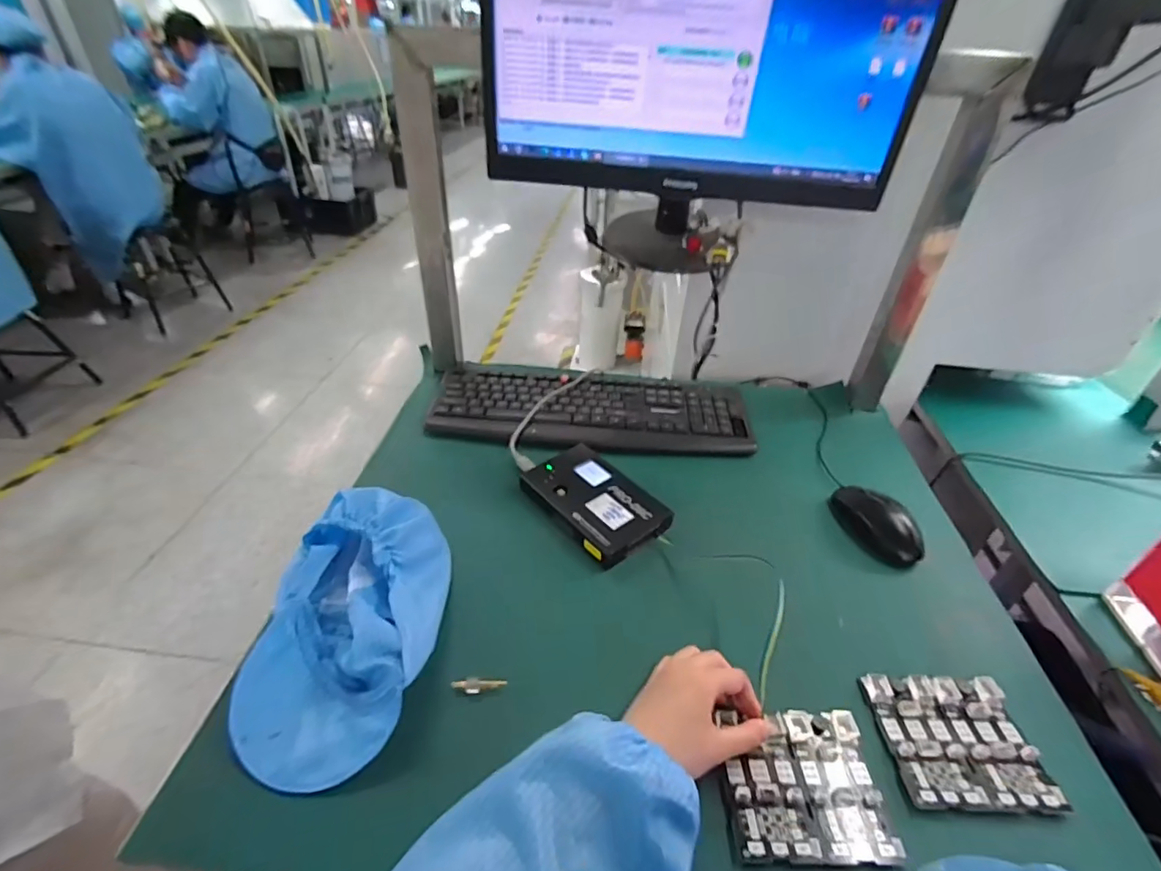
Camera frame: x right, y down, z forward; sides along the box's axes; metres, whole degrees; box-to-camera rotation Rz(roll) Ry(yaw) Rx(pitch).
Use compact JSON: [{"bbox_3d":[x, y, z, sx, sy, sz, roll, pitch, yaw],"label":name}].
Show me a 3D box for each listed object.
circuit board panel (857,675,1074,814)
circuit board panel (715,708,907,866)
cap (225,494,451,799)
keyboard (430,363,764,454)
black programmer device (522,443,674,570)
[{"bbox_3d":[0.301,0.243,0.420,0.113,0.009,0.098,1,38,-2],"label":"circuit board panel"},{"bbox_3d":[0.162,0.256,0.387,0.112,0.008,0.096,3,37,0],"label":"circuit board panel"},{"bbox_3d":[-0.201,0.156,0.465,0.153,0.048,0.262,2,38,-1],"label":"cap"},{"bbox_3d":[0.015,-0.039,0.734,0.432,0.018,0.178,5,38,3],"label":"keyboard"},{"bbox_3d":[0.016,0.074,0.603,0.102,0.021,0.157,-27,47,-33],"label":"black programmer device"}]

